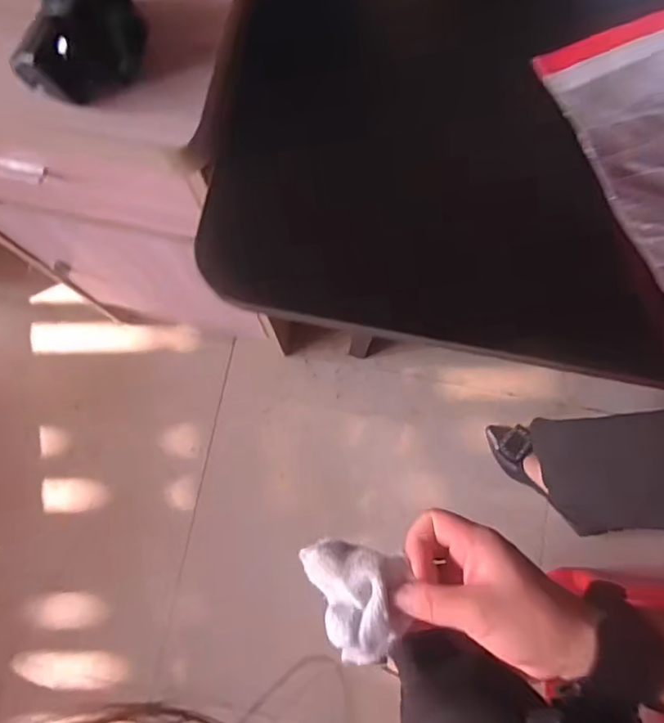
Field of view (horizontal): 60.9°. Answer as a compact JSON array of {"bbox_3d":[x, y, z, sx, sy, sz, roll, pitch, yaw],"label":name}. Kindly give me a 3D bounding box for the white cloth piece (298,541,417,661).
[{"bbox_3d":[0.020,0.143,0.350,0.057,0.032,0.070,-21,80,-4],"label":"white cloth piece"}]

